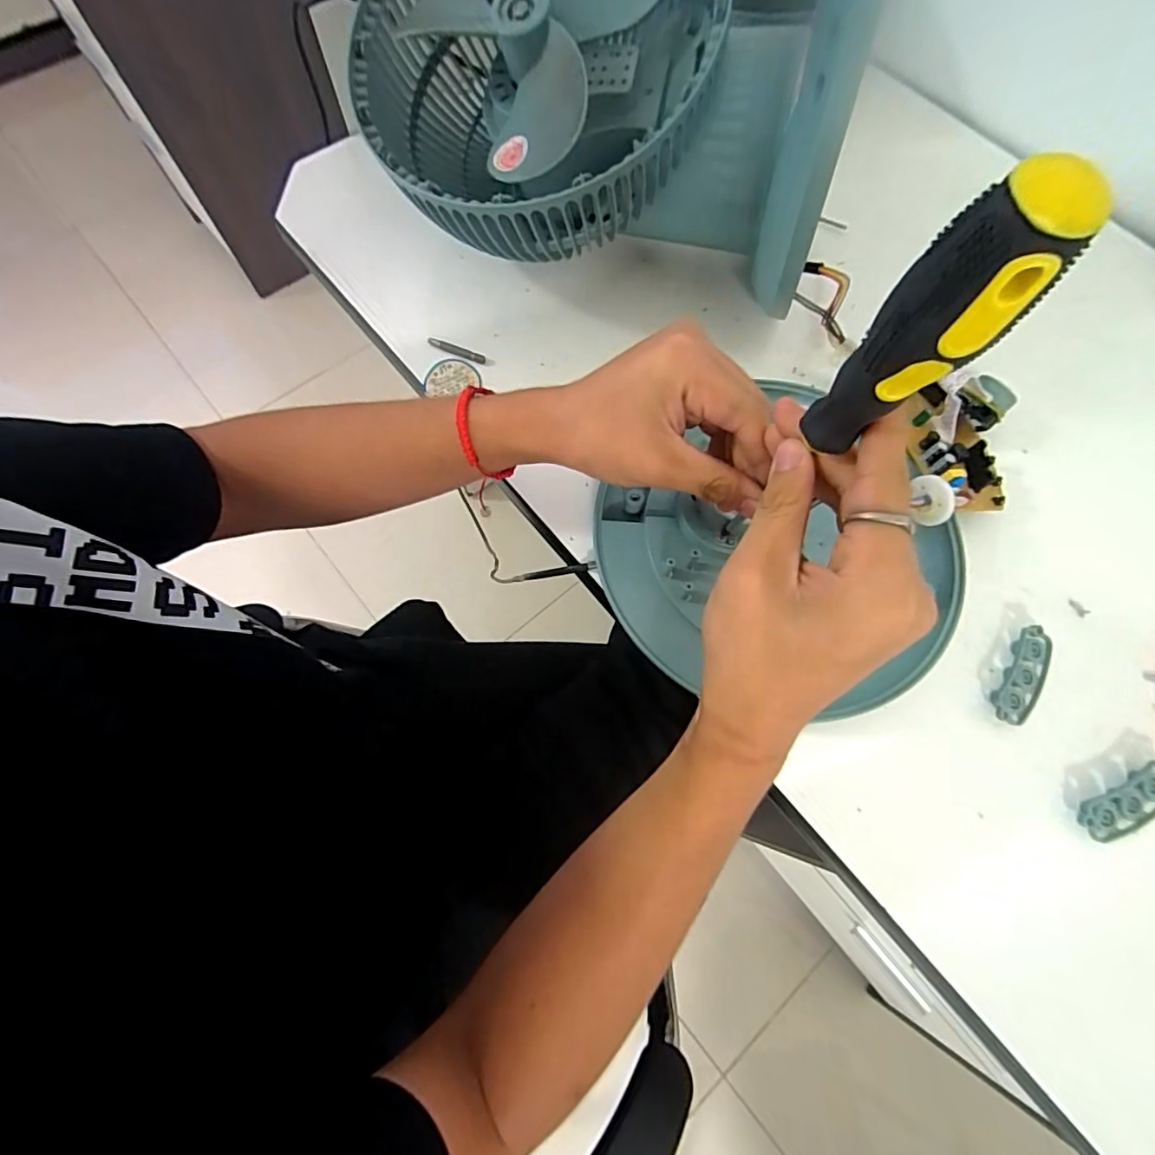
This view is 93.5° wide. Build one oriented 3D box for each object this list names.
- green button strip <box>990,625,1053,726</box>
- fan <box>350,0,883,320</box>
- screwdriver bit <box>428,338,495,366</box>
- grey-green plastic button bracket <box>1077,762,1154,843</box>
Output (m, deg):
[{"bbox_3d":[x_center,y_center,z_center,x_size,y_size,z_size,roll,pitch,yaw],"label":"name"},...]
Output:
[{"bbox_3d":[0.291,0.065,0.355,0.026,0.010,0.068,35,74,9],"label":"green button strip"},{"bbox_3d":[0.009,-0.355,0.370,0.337,0.209,0.248,10,71,1],"label":"fan"},{"bbox_3d":[-0.094,-0.181,0.437,0.055,0.007,0.006,19,72,5],"label":"screwdriver bit"},{"bbox_3d":[0.335,0.137,0.329,0.069,0.010,0.027,-21,73,-9],"label":"grey-green plastic button bracket"}]

